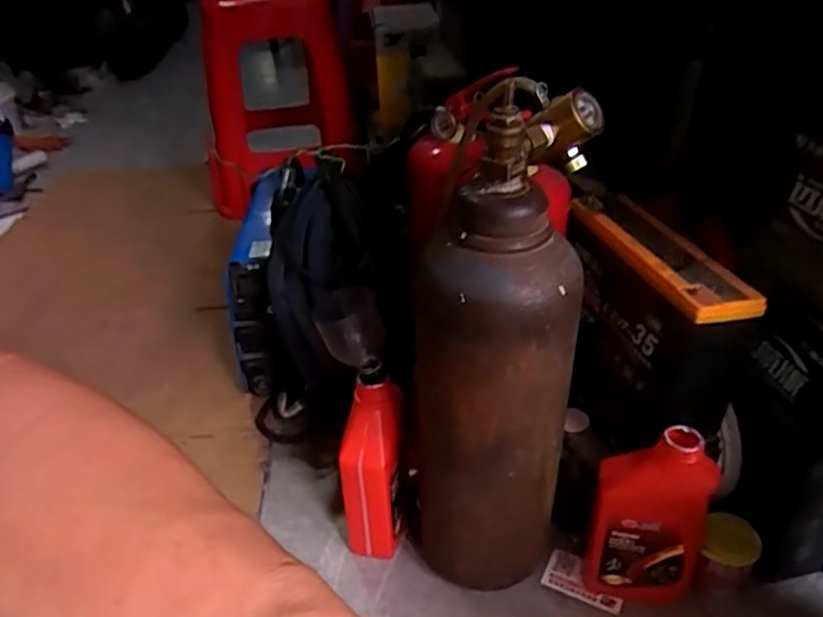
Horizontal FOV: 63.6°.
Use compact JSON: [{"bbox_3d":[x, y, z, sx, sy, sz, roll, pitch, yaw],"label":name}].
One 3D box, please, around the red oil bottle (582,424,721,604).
[{"bbox_3d":[0.244,0.210,0.686,0.108,0.191,0.056,2,34,8],"label":"red oil bottle"}]

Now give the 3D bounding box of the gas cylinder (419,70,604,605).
[{"bbox_3d":[0.088,0.040,0.653,0.133,0.447,0.186,7,35,16],"label":"gas cylinder"}]

